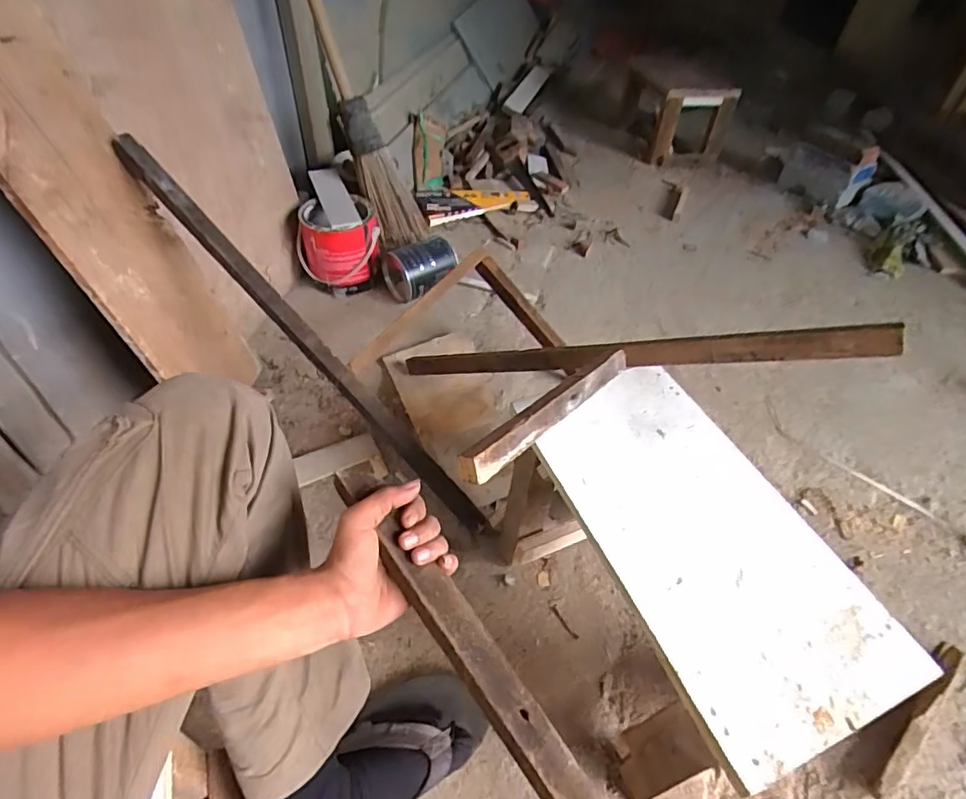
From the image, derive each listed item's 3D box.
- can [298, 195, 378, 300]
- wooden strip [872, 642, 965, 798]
[{"bbox_3d":[-0.306,-0.326,1.167,0.168,0.140,0.147,-11,49,-11],"label":"can"},{"bbox_3d":[0.532,0.383,0.673,0.240,0.034,0.030,-30,55,-26],"label":"wooden strip"}]

